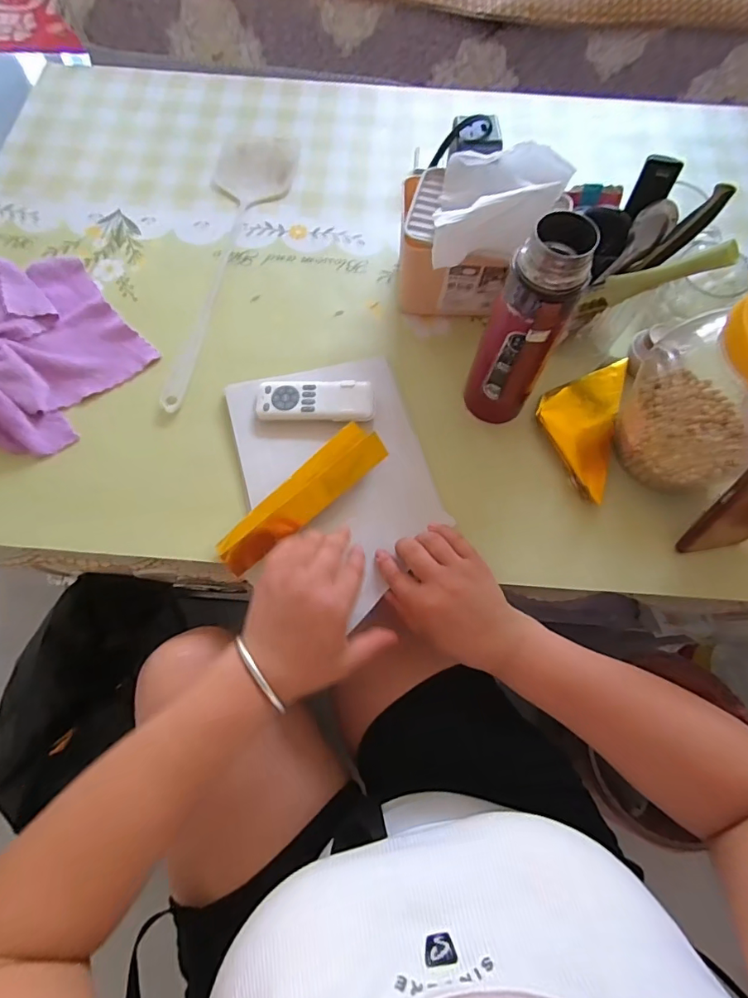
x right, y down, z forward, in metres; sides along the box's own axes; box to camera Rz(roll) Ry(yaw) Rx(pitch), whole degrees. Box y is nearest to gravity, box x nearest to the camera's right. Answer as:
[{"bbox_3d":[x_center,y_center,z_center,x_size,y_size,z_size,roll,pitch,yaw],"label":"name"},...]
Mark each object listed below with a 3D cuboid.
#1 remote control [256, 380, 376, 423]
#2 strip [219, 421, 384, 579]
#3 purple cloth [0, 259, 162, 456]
[{"bbox_3d":[-0.063,-0.106,0.522,0.125,0.013,0.049,-2,70,-2],"label":"remote control"},{"bbox_3d":[-0.071,-0.003,0.464,0.183,0.031,0.049,-41,76,-14],"label":"strip"},{"bbox_3d":[-0.411,-0.138,0.526,0.210,0.054,0.307,39,74,12],"label":"purple cloth"}]

